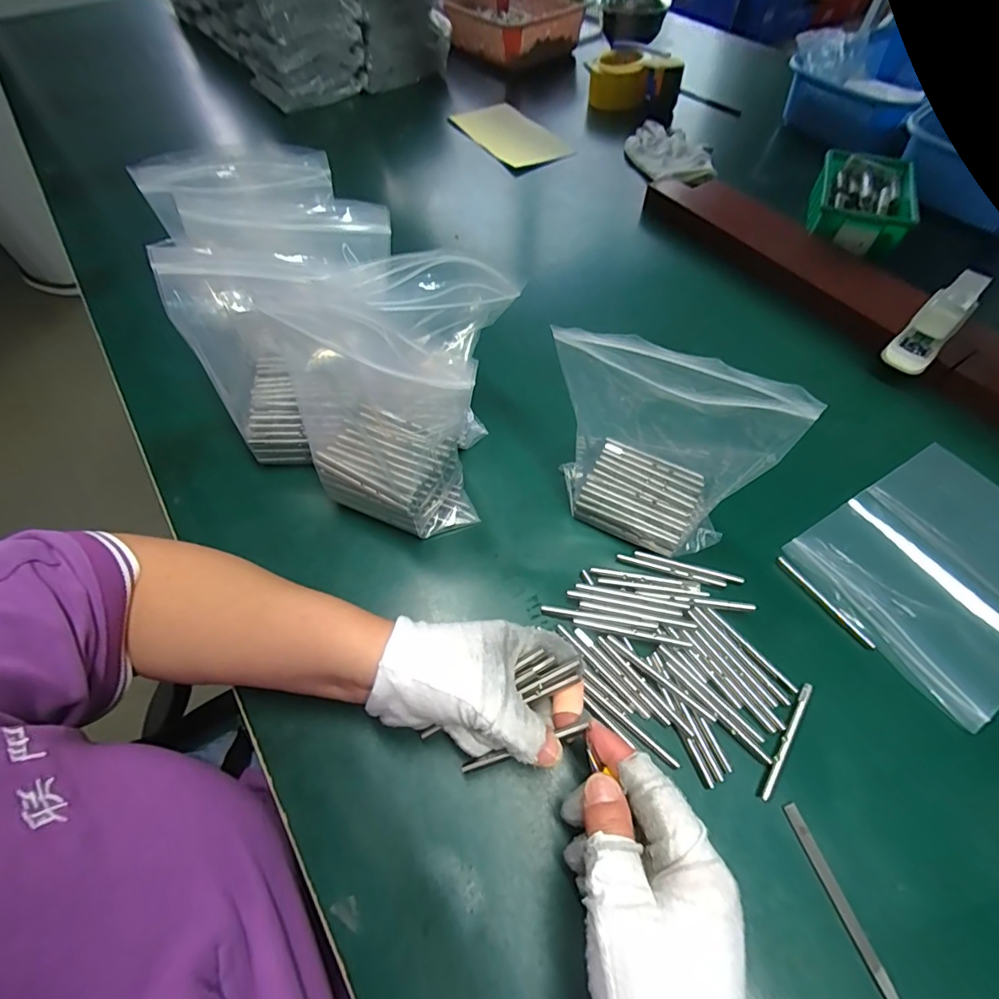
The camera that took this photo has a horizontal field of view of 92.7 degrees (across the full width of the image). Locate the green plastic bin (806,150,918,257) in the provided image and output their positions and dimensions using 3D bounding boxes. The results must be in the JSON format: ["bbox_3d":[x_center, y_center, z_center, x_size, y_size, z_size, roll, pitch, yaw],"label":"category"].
[{"bbox_3d":[0.417,-0.345,0.553,0.104,0.049,0.131,22,61,14],"label":"green plastic bin"}]

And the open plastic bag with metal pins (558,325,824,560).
[{"bbox_3d":[0.100,-0.038,0.318,0.142,0.149,0.072,28,63,16],"label":"open plastic bag with metal pins"}]

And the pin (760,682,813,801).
[{"bbox_3d":[0.176,0.146,0.291,0.005,0.004,0.077,32,66,19],"label":"pin"}]

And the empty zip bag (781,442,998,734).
[{"bbox_3d":[0.340,0.045,0.354,0.206,0.004,0.149,-28,62,-16],"label":"empty zip bag"}]

